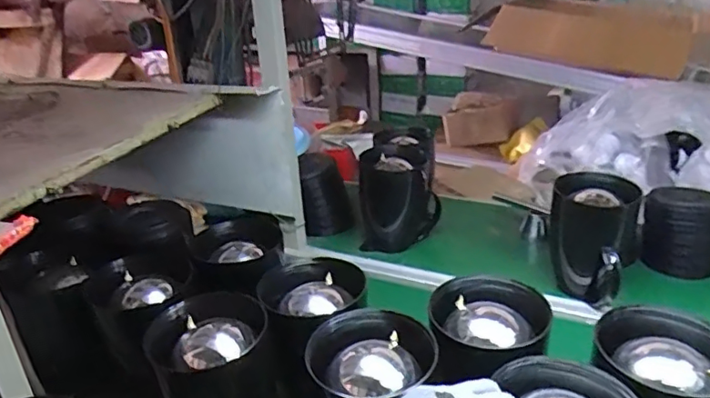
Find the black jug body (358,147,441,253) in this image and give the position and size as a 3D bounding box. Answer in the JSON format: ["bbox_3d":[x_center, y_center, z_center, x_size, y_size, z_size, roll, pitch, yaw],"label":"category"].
[{"bbox_3d":[0.088,0.003,1.100,0.138,0.192,0.127,6,26,21],"label":"black jug body"}]

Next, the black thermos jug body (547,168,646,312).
[{"bbox_3d":[0.376,0.072,0.887,0.130,0.191,0.106,9,27,26],"label":"black thermos jug body"}]

